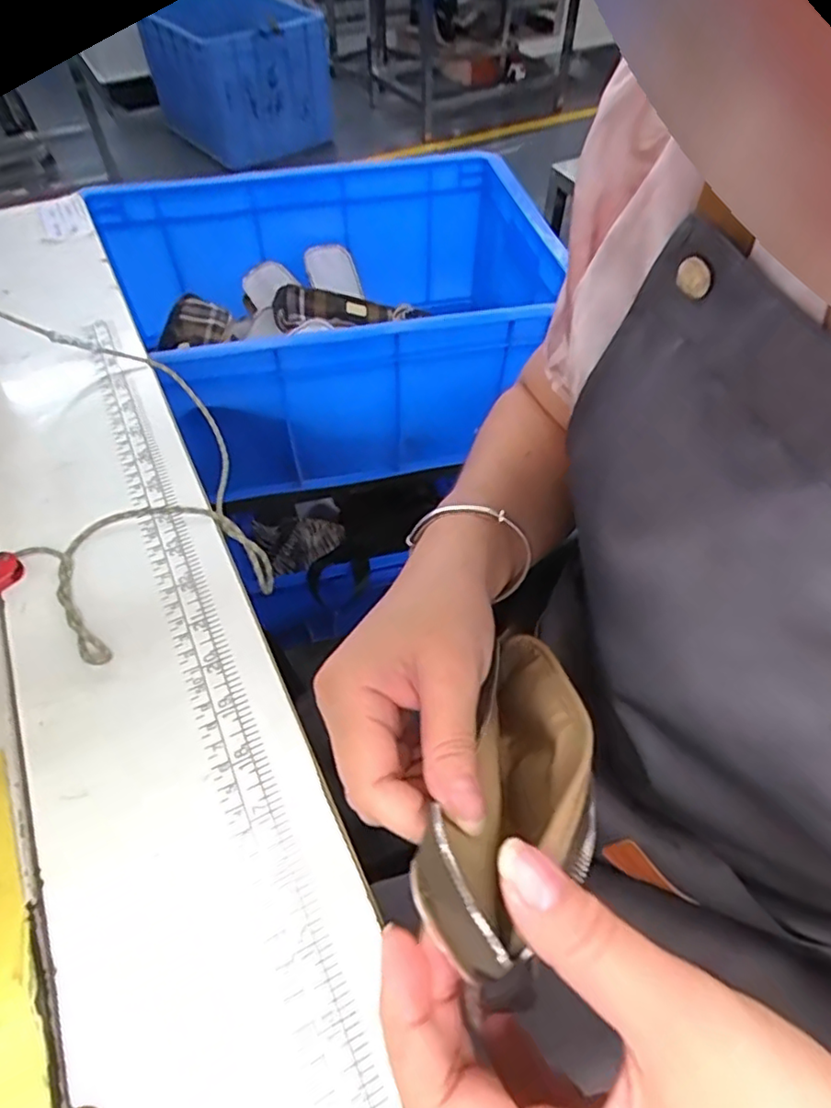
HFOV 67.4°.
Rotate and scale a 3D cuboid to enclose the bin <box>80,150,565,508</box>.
[{"bbox_3d":[-0.082,-0.285,0.738,0.460,0.198,0.382,-17,54,-13],"label":"bin"}]

